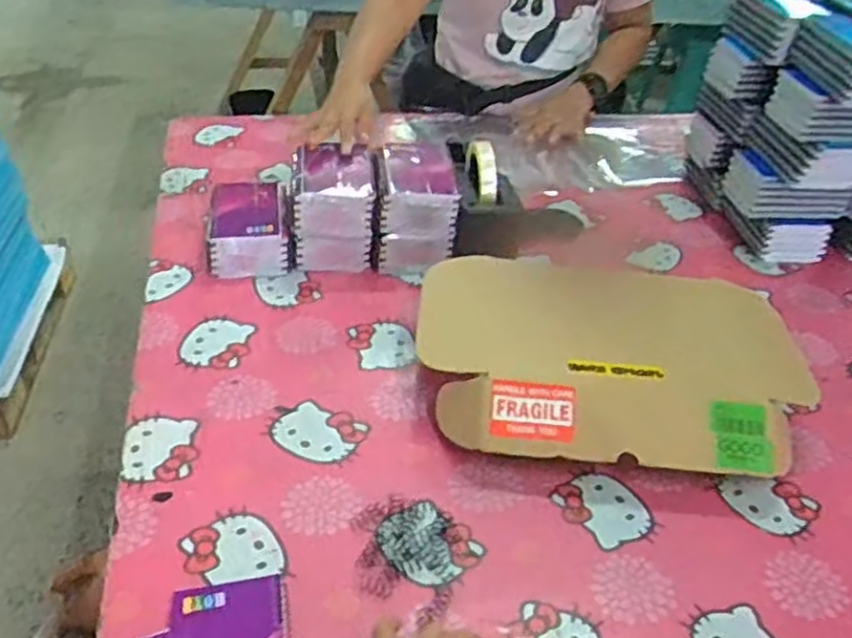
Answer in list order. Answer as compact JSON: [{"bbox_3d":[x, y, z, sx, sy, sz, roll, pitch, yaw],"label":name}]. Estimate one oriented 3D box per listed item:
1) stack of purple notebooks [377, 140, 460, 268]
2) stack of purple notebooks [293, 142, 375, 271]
[{"bbox_3d":[-0.013,-0.152,0.959,0.090,0.109,0.153,1,38,-4],"label":"stack of purple notebooks"},{"bbox_3d":[-0.110,-0.131,0.935,0.090,0.112,0.117,0,38,-5],"label":"stack of purple notebooks"}]

